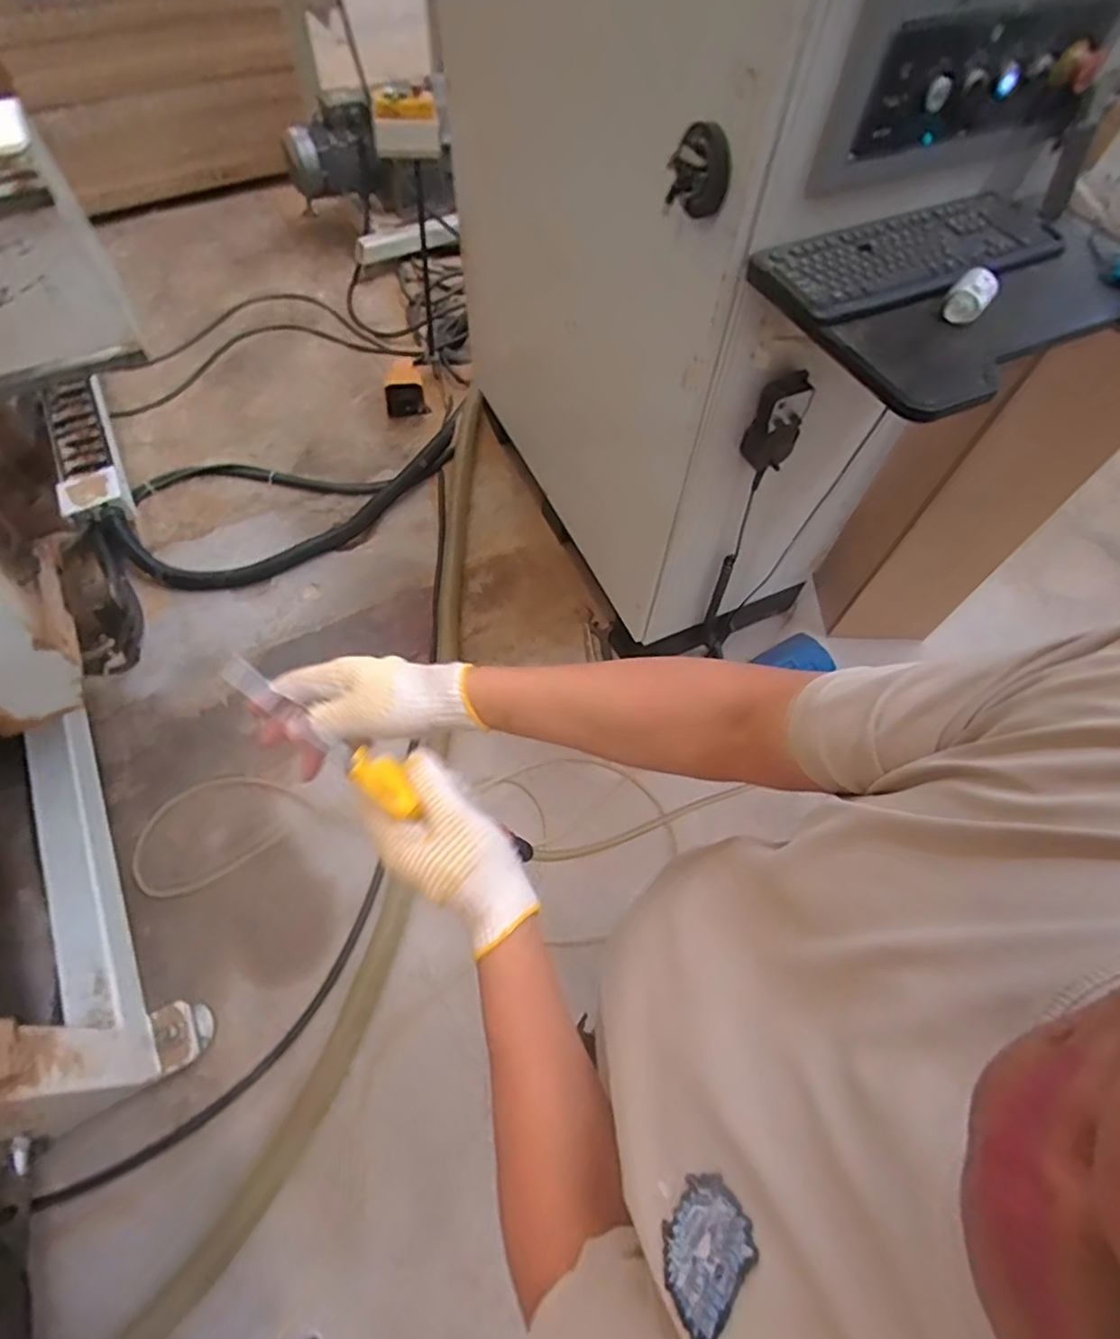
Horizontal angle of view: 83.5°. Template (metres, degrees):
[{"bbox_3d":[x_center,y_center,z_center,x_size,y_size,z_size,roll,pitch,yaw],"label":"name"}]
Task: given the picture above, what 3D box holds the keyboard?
[{"bbox_3d":[0.492,-0.577,0.862,0.444,0.030,0.165,-21,64,-13],"label":"keyboard"}]

